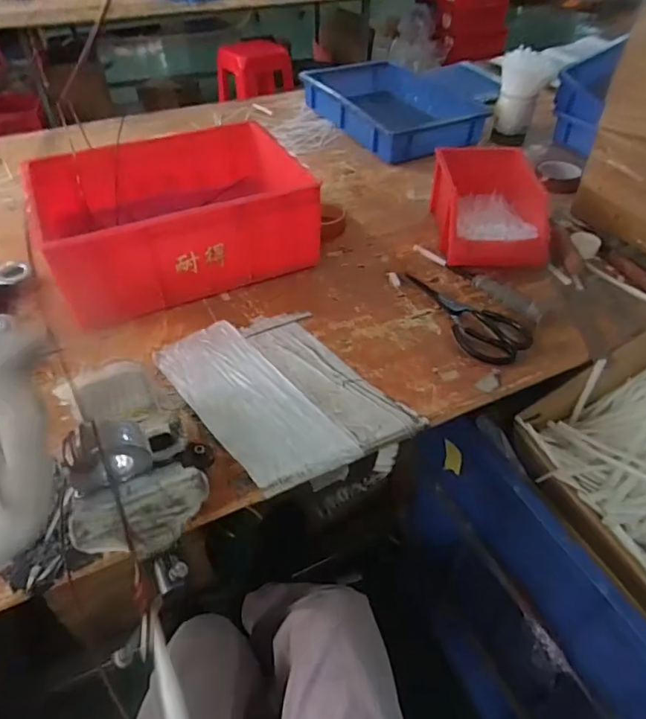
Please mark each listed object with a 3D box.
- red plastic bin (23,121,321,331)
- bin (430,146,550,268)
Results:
[{"bbox_3d":[-0.231,-0.239,0.846,0.402,0.147,0.322,-18,46,-17],"label":"red plastic bin"},{"bbox_3d":[0.281,-0.264,0.885,0.163,0.099,0.274,1,44,3],"label":"bin"}]

